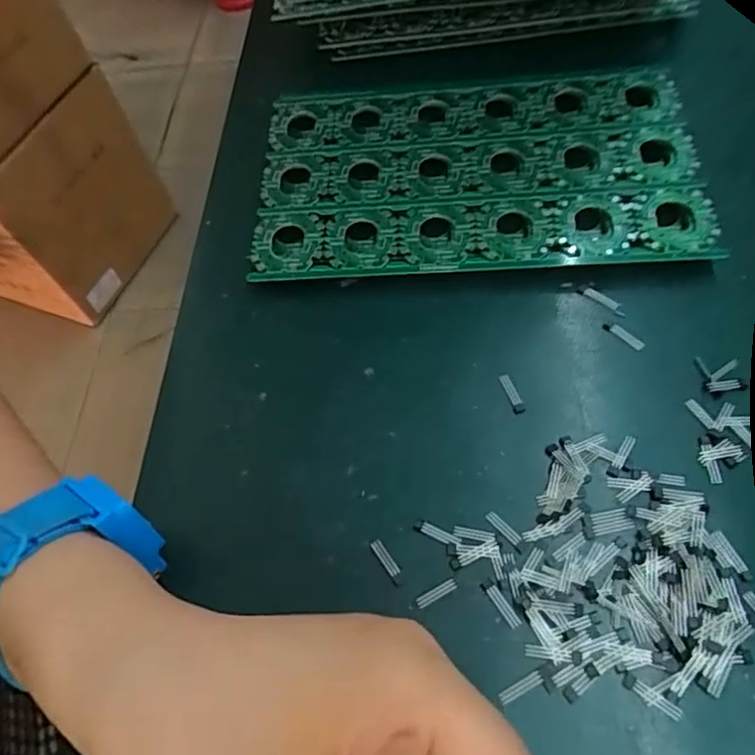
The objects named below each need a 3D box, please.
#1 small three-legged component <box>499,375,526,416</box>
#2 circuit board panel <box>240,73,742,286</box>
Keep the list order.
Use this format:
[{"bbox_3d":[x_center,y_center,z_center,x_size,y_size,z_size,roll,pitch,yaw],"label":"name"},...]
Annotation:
[{"bbox_3d":[0.054,0.006,0.244,0.005,0.004,0.018,-17,59,-2],"label":"small three-legged component"},{"bbox_3d":[0.044,-0.101,0.296,0.201,0.013,0.123,-3,60,7],"label":"circuit board panel"}]

